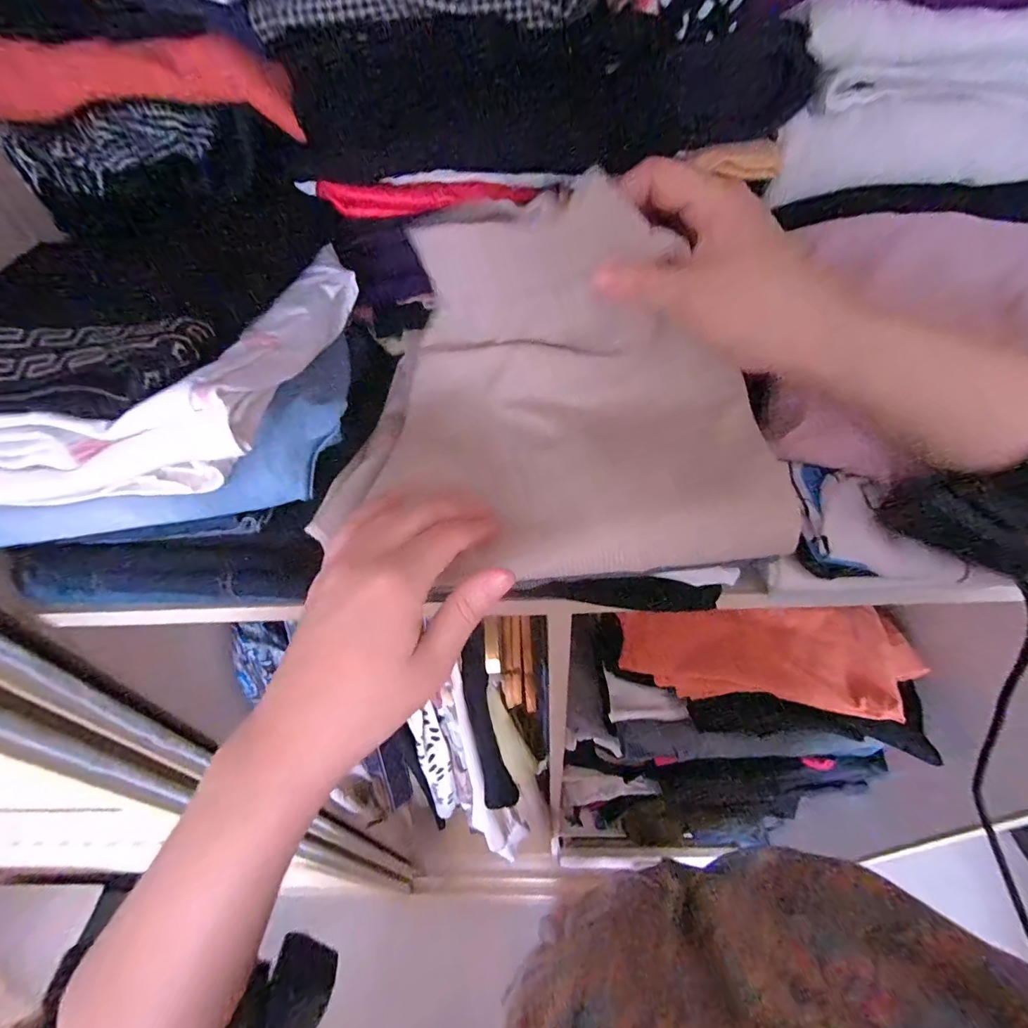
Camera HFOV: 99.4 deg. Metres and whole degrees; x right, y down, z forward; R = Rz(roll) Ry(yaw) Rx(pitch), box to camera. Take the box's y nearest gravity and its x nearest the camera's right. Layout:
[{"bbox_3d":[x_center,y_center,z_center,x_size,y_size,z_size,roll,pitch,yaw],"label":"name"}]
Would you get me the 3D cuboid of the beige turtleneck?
[{"bbox_3d":[0.017,-0.074,0.275,0.277,0.080,0.219,3,84,18],"label":"beige turtleneck"}]

